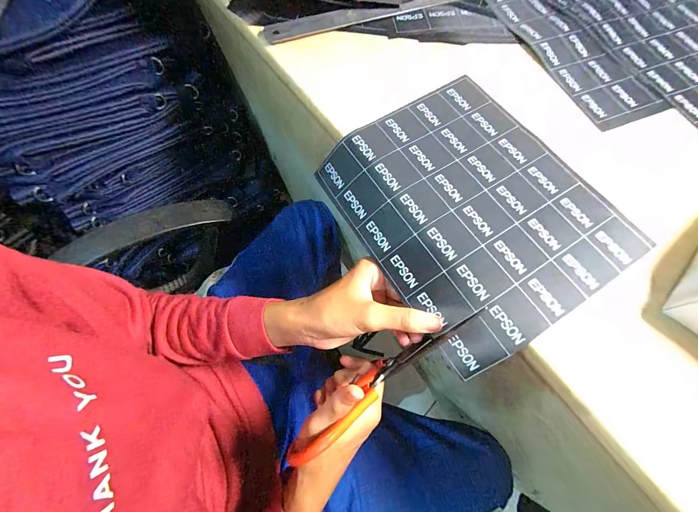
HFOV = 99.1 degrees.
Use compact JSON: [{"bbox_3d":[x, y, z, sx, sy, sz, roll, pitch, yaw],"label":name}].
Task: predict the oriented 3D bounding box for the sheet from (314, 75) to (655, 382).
[{"bbox_3d":[0.109,-0.049,0.279,0.196,0.029,0.235,-32,74,-12],"label":"sheet"}]

